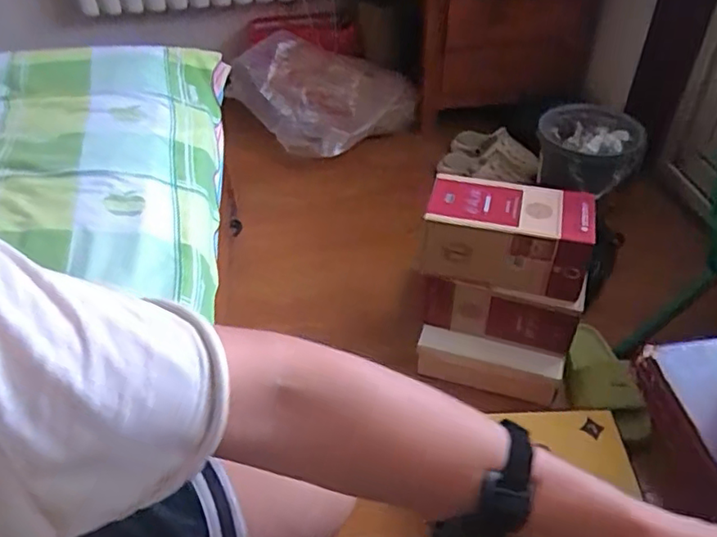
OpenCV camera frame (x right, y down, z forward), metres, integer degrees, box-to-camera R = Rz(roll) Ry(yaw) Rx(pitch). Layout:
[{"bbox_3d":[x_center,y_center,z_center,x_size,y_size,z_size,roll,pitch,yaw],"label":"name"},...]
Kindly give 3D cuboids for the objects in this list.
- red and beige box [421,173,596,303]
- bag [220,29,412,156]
[{"bbox_3d":[0.268,-0.062,1.070,0.282,0.143,0.138,13,46,15],"label":"red and beige box"},{"bbox_3d":[-0.091,-0.545,1.835,0.517,0.188,0.404,12,46,15],"label":"bag"}]

